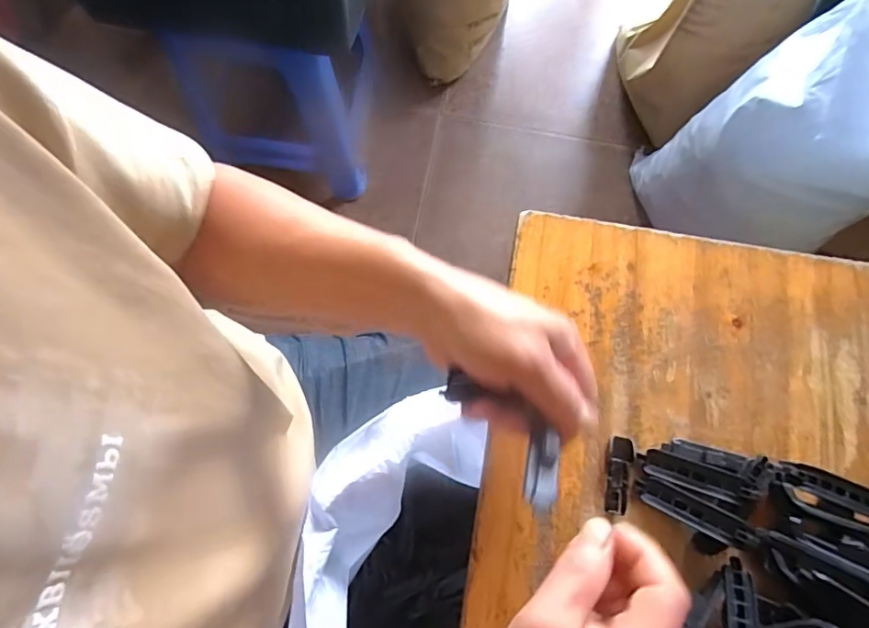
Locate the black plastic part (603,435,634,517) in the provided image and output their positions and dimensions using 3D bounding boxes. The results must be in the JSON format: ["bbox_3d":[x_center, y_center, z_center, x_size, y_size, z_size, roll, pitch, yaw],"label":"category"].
[{"bbox_3d":[0.127,0.112,0.354,0.017,0.008,0.052,15,75,4],"label":"black plastic part"}]

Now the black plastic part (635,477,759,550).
[{"bbox_3d":[0.169,0.129,0.333,0.072,0.004,0.017,23,77,25],"label":"black plastic part"}]

